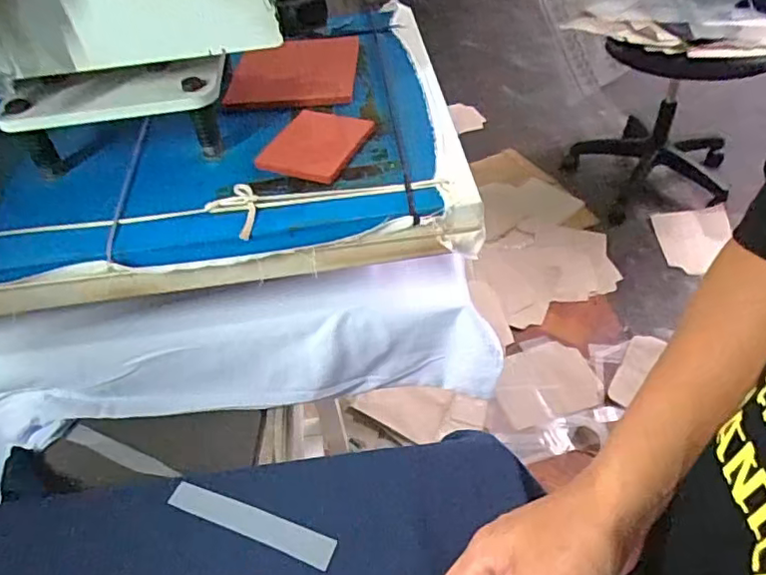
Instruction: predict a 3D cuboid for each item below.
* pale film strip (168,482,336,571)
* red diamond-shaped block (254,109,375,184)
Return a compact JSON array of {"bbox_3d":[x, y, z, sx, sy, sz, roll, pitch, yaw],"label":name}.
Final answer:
[{"bbox_3d":[-0.096,0.169,0.425,0.130,0.004,0.020,14,50,16],"label":"pale film strip"},{"bbox_3d":[-0.062,-0.131,0.534,0.079,0.010,0.094,14,49,20],"label":"red diamond-shaped block"}]

